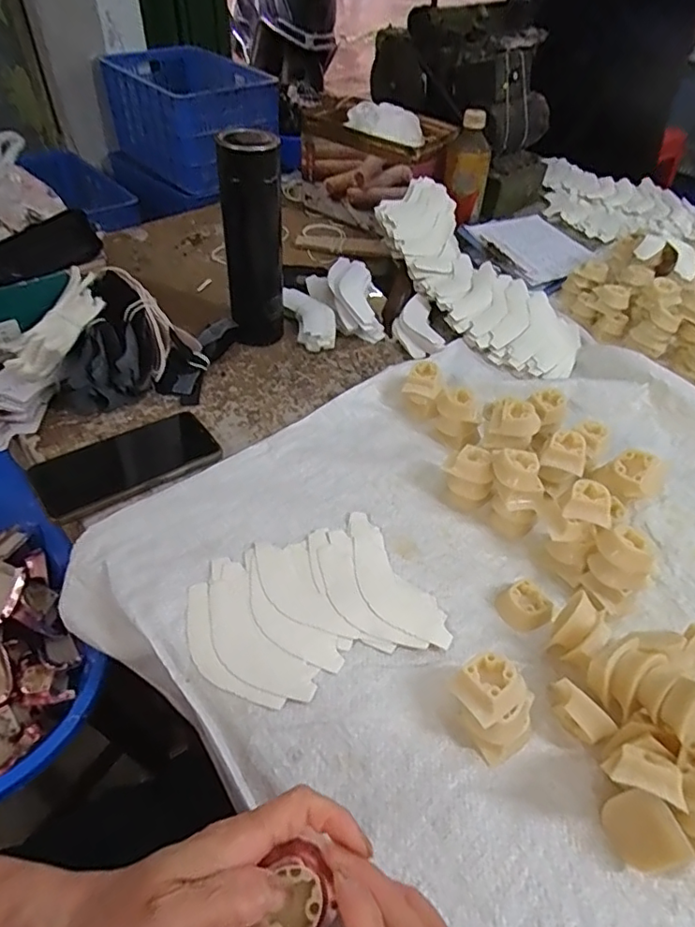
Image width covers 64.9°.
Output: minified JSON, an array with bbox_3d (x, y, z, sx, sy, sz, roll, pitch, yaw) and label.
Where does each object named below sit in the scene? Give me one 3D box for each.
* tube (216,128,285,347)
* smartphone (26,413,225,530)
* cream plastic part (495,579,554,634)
[{"bbox_3d":[-0.106,-0.242,0.617,0.064,0.219,0.062,-4,47,-8],"label":"tube"},{"bbox_3d":[-0.206,-0.001,0.516,0.158,0.012,0.082,-28,54,-27],"label":"smartphone"},{"bbox_3d":[0.141,0.114,0.438,0.038,0.015,0.035,-17,50,-19],"label":"cream plastic part"}]

